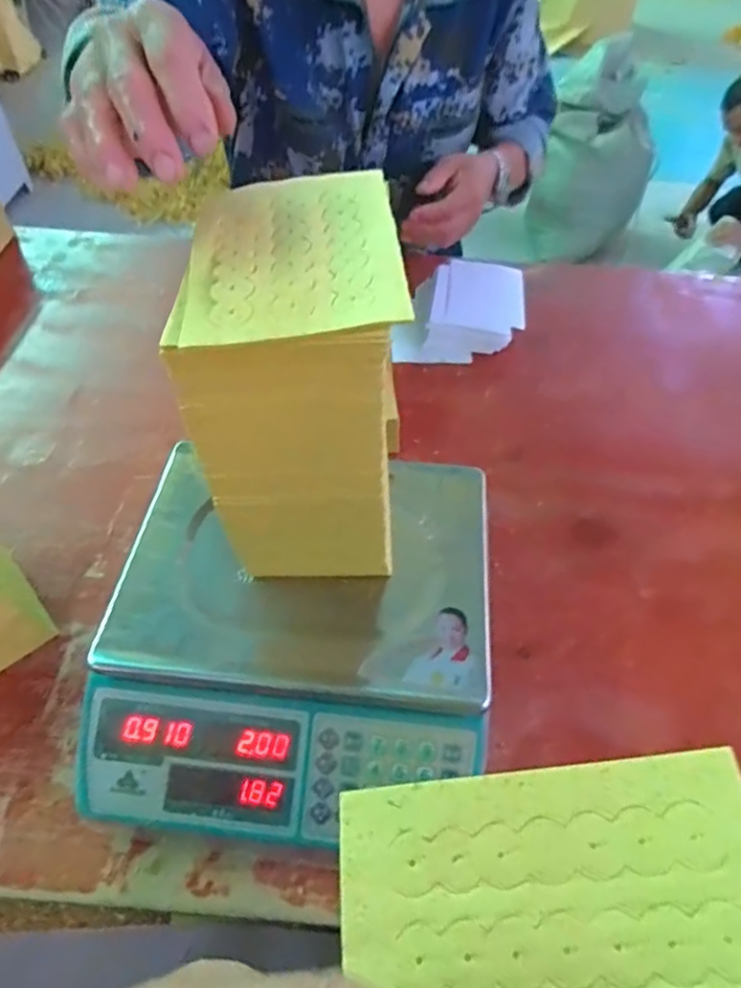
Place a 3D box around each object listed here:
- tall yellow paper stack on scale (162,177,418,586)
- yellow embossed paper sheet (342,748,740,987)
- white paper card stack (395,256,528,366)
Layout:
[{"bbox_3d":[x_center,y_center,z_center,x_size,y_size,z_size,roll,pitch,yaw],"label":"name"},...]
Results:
[{"bbox_3d":[-0.045,-0.062,0.430,0.119,0.255,0.155,0,51,-1],"label":"tall yellow paper stack on scale"},{"bbox_3d":[0.068,0.163,0.211,0.157,0.009,0.117,-12,52,11],"label":"yellow embossed paper sheet"},{"bbox_3d":[0.129,-0.262,0.851,0.172,0.046,0.203,7,52,5],"label":"white paper card stack"}]

